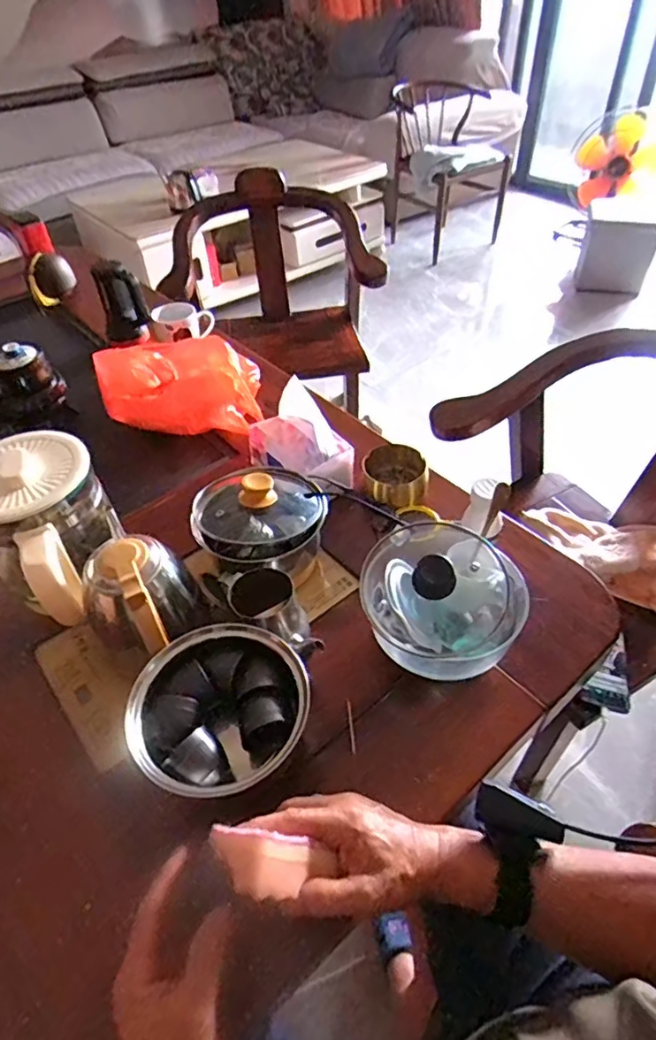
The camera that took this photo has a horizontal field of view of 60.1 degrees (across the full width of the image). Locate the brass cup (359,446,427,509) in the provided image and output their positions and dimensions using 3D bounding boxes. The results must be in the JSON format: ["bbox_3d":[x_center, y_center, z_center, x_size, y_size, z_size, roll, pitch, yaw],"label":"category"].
[{"bbox_3d":[0.096,-0.059,0.823,0.093,0.046,0.097,-2,46,2],"label":"brass cup"}]

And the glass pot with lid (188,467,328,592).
[{"bbox_3d":[-0.084,0.008,0.714,0.152,0.146,0.133,-13,47,-8],"label":"glass pot with lid"}]

